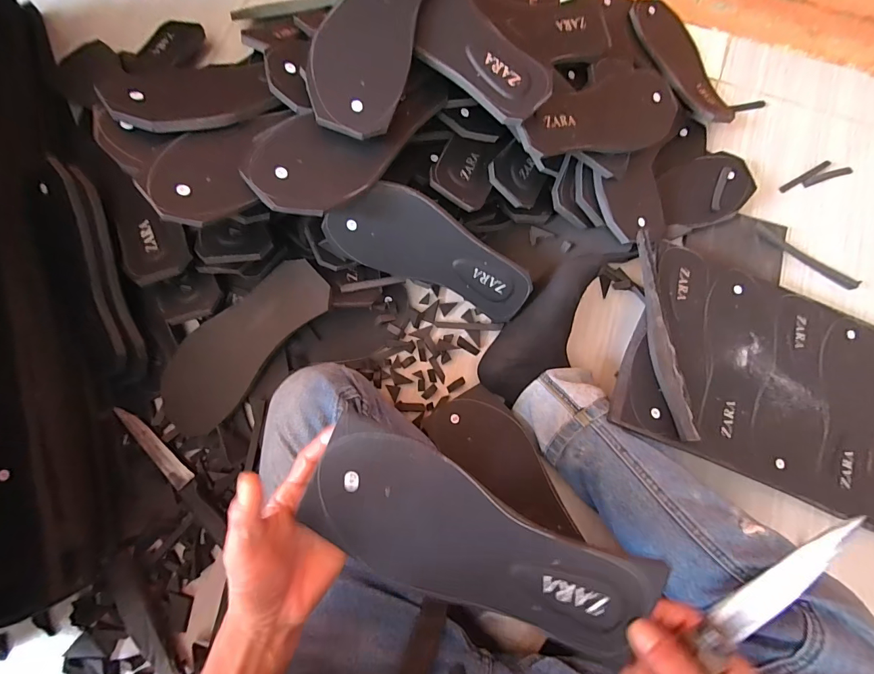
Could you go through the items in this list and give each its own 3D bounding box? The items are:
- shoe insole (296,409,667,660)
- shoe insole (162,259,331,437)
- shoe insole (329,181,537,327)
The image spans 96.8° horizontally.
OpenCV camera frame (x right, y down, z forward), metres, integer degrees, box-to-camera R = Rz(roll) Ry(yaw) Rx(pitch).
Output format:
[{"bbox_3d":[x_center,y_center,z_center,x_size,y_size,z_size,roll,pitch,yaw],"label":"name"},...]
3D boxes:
[{"bbox_3d":[0.028,0.153,0.285,0.251,0.039,0.093,26,77,0],"label":"shoe insole"},{"bbox_3d":[-0.239,0.009,0.462,0.097,0.010,0.255,44,97,1],"label":"shoe insole"},{"bbox_3d":[-0.003,-0.095,0.468,0.247,0.016,0.100,27,121,-16],"label":"shoe insole"}]

